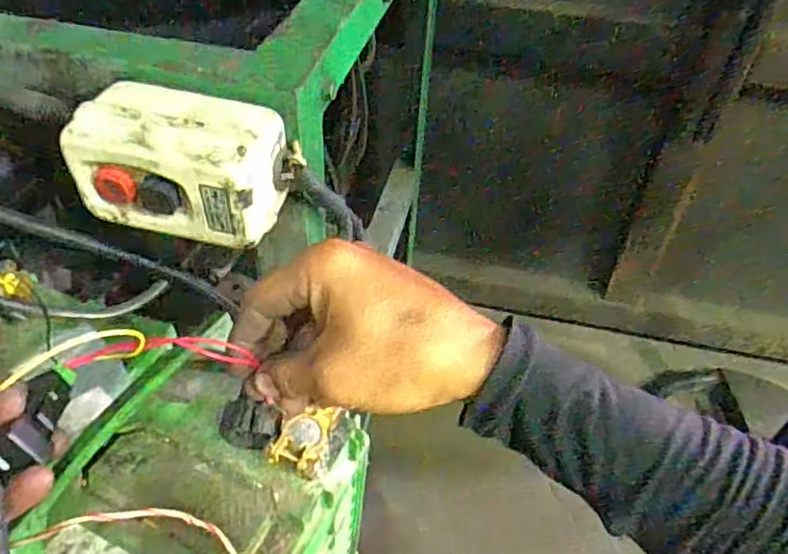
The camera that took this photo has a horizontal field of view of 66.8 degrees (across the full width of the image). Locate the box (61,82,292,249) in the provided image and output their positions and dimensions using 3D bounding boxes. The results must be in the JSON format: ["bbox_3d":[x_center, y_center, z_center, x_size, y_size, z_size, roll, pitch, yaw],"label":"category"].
[{"bbox_3d":[-0.111,-0.059,0.319,0.102,0.057,0.053,9,45,5],"label":"box"}]

